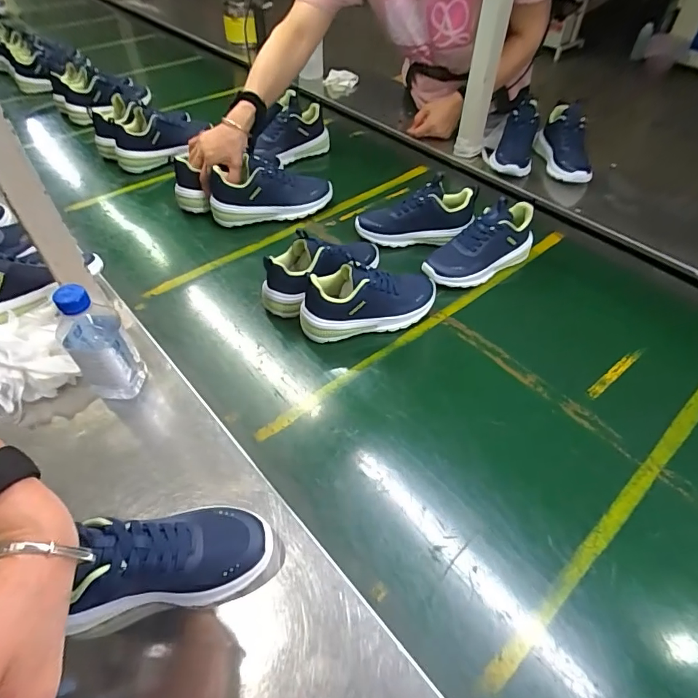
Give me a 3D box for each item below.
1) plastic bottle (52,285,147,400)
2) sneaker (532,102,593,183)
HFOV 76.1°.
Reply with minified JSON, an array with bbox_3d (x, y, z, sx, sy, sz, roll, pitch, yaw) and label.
[{"bbox_3d":[-0.302,-0.005,0.534,0.068,0.165,0.071,-35,58,-26],"label":"plastic bottle"},{"bbox_3d":[0.466,-0.438,0.951,0.092,0.098,0.209,6,50,5],"label":"sneaker"}]

